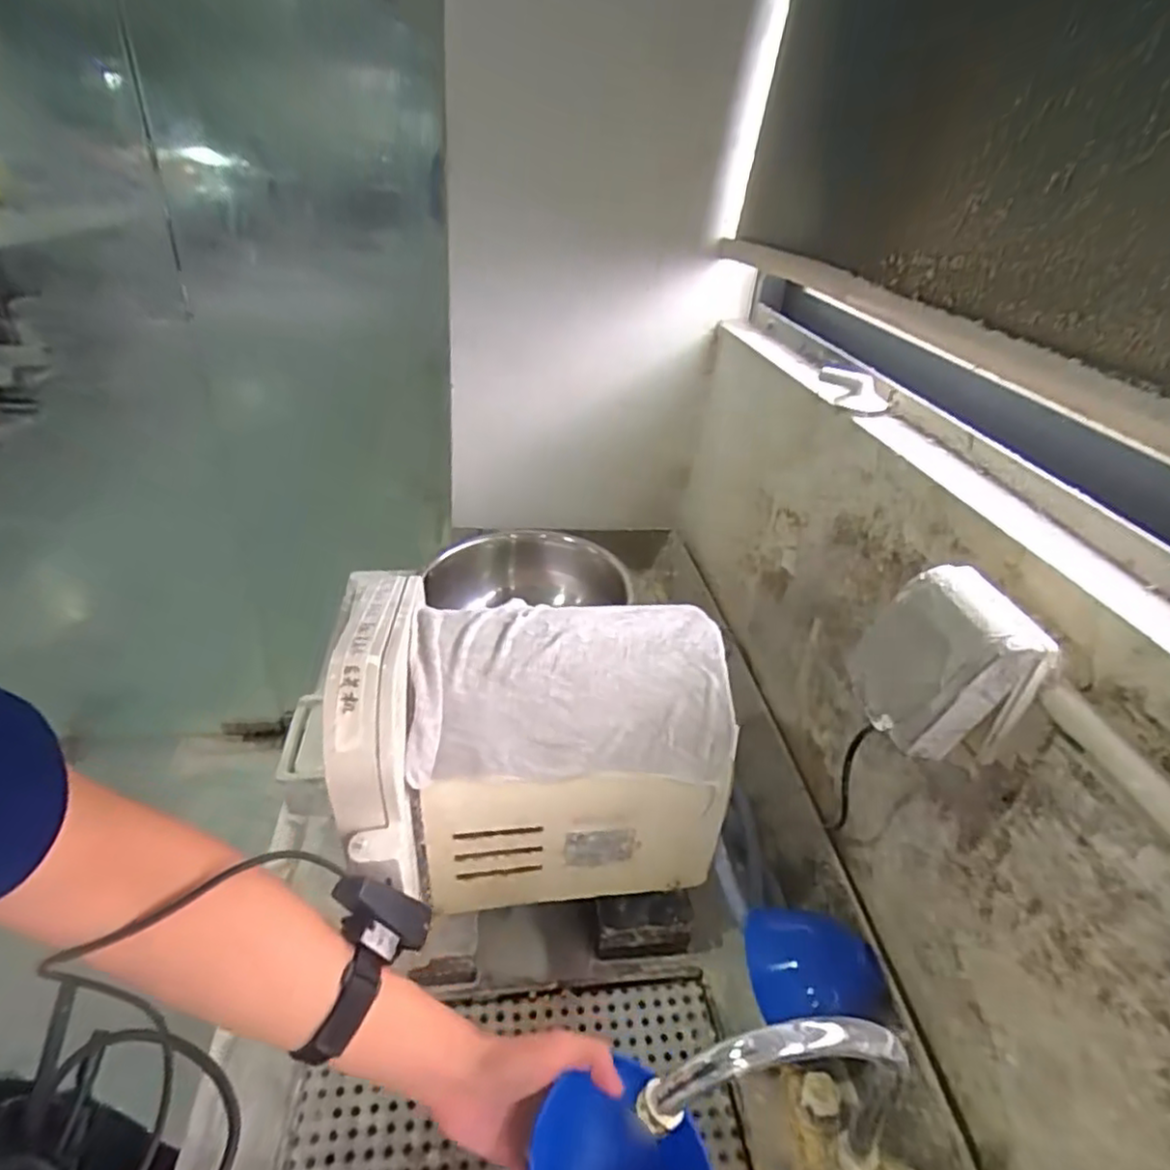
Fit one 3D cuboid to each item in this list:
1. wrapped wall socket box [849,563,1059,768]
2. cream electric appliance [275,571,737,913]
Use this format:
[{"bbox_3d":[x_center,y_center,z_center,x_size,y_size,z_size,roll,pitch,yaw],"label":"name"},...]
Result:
[{"bbox_3d":[0.254,0.053,0.468,0.078,0.093,0.095,1,34,-8],"label":"wrapped wall socket box"},{"bbox_3d":[-0.041,0.145,0.614,0.322,0.257,0.193,-2,34,-12],"label":"cream electric appliance"}]

